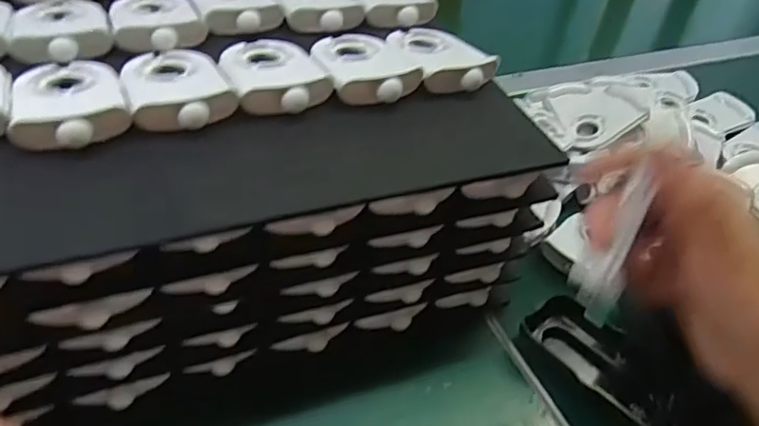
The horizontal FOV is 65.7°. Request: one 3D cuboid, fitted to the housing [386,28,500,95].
[{"bbox_3d":[0.039,-0.112,0.411,0.066,0.016,0.086,-12,46,-20],"label":"housing"}]

